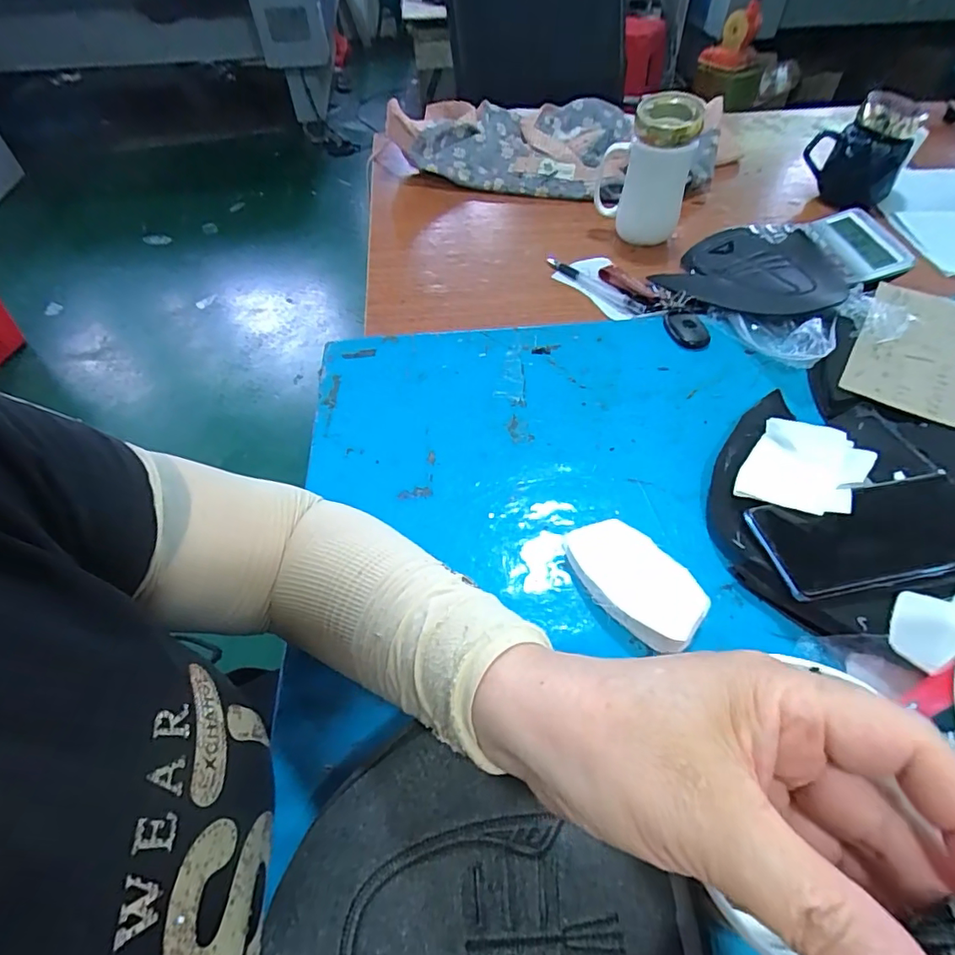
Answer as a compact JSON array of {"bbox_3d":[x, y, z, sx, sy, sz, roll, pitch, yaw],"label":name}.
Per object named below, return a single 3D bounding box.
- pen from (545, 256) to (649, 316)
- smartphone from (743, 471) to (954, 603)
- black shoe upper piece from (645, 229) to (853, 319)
[{"bbox_3d":[0.140,-0.230,0.613,0.016,0.008,0.151,-34,58,-21],"label":"pen"},{"bbox_3d":[0.275,0.035,0.353,0.155,0.012,0.071,-9,52,-4],"label":"smartphone"},{"bbox_3d":[0.308,-0.234,0.588,0.182,0.028,0.156,14,54,14],"label":"black shoe upper piece"}]

